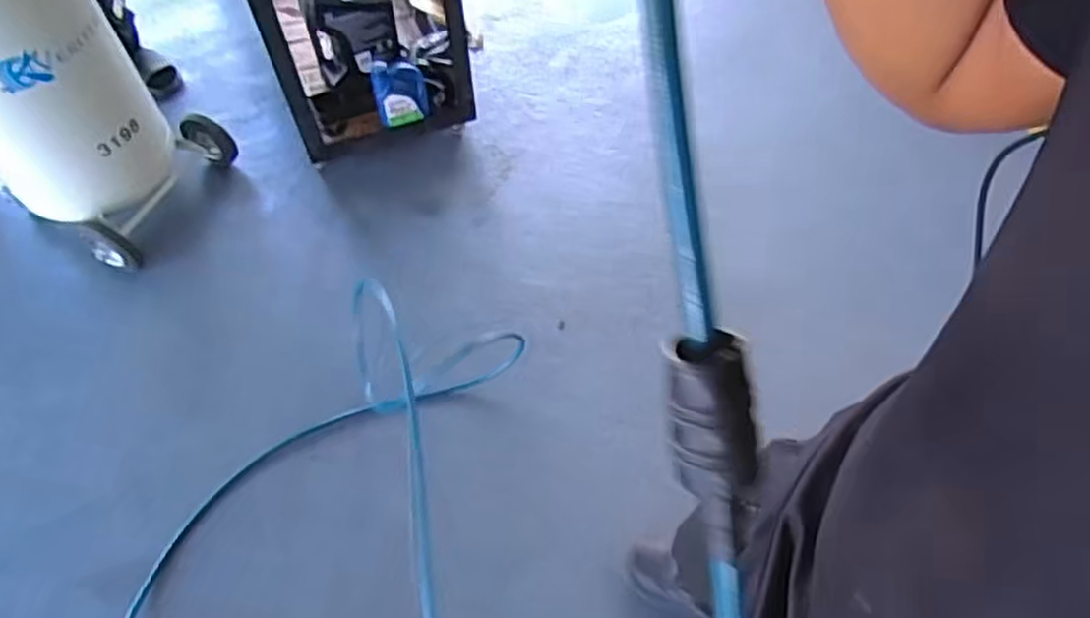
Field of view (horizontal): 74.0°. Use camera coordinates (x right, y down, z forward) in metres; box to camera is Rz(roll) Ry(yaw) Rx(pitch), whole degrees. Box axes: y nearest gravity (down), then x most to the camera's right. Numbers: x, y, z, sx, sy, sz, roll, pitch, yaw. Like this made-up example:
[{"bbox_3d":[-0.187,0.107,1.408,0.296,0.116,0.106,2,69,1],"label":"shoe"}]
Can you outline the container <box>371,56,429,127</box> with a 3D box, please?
[{"bbox_3d":[-0.371,-0.556,1.867,0.135,0.169,0.069,-14,56,-8],"label":"container"}]

